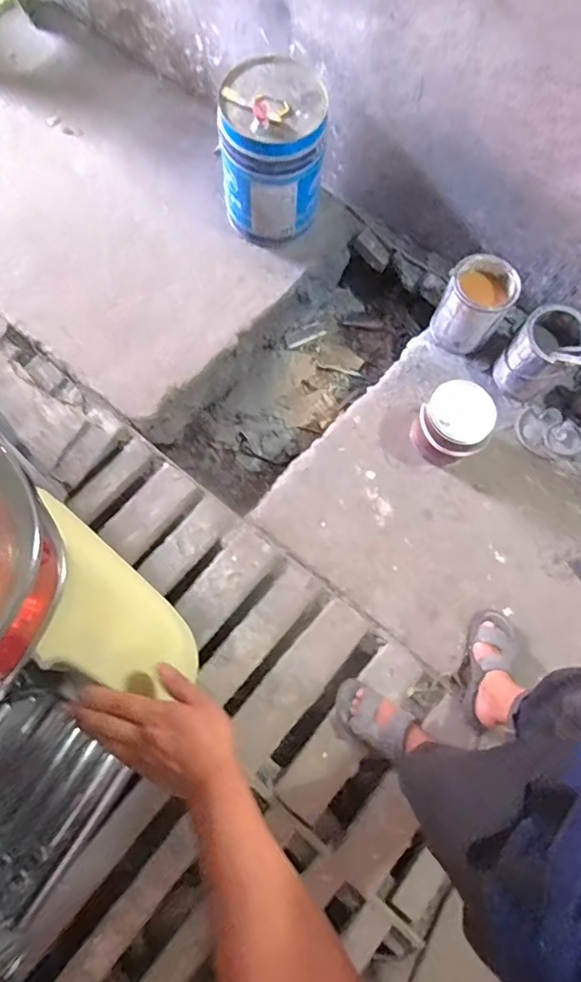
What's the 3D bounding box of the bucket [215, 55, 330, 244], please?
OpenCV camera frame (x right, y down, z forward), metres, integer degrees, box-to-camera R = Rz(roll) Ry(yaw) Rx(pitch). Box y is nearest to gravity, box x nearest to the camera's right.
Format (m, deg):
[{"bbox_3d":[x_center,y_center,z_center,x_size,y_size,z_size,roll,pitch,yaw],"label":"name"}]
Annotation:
[{"bbox_3d":[-0.038,-0.872,1.402,0.256,0.352,0.255,1,73,-2],"label":"bucket"}]

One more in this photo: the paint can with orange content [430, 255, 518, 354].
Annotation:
[{"bbox_3d":[0.478,-0.484,1.401,0.158,0.212,0.167,1,73,-2],"label":"paint can with orange content"}]

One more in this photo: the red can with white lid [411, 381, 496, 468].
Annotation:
[{"bbox_3d":[0.391,-0.150,1.308,0.164,0.175,0.163,1,73,-2],"label":"red can with white lid"}]

